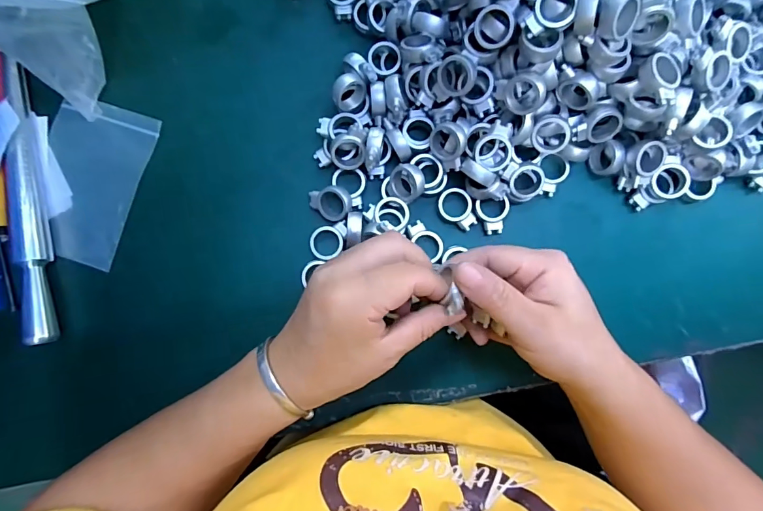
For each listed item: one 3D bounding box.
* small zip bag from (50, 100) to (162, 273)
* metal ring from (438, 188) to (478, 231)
[{"bbox_3d":[-0.227,-0.058,0.324,0.076,0.007,0.122,18,89,1],"label":"small zip bag"},{"bbox_3d":[0.058,-0.035,0.322,0.025,0.005,0.034,-25,88,0],"label":"metal ring"}]

